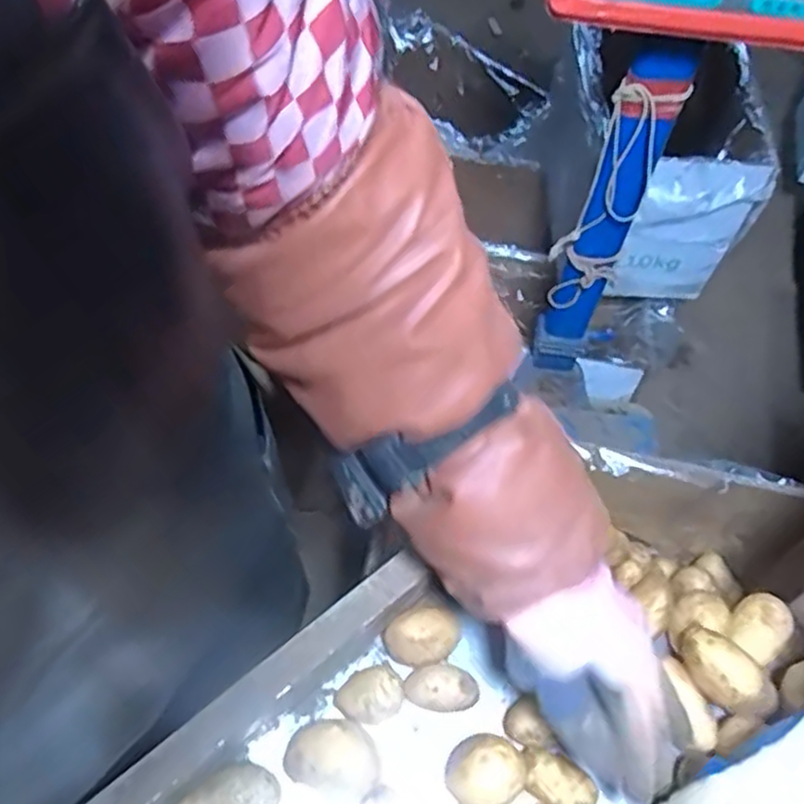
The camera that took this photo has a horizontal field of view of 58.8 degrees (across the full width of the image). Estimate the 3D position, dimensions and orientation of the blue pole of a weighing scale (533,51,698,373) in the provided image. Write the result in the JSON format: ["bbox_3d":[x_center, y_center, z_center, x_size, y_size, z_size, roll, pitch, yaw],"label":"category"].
[{"bbox_3d":[0.243,-0.197,0.905,0.068,0.512,0.069,17,60,8],"label":"blue pole of a weighing scale"}]

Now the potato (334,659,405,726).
[{"bbox_3d":[-0.022,0.198,0.476,0.043,0.033,0.033,-15,61,-11],"label":"potato"}]

